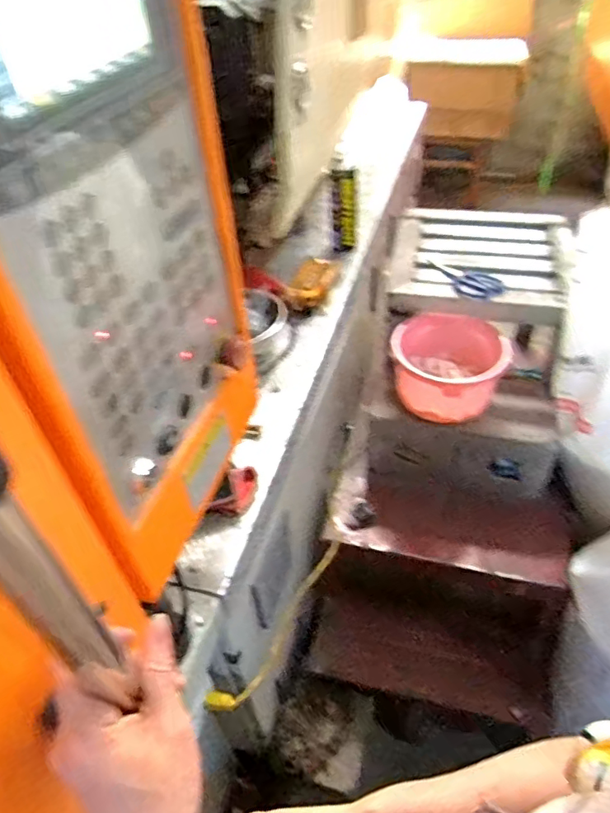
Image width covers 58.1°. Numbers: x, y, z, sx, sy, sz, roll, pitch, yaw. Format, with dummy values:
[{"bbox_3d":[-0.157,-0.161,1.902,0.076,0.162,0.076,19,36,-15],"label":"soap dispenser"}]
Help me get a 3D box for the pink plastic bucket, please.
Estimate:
[{"bbox_3d":[0.300,-0.087,1.170,0.223,0.154,0.224,-2,44,2],"label":"pink plastic bucket"}]

